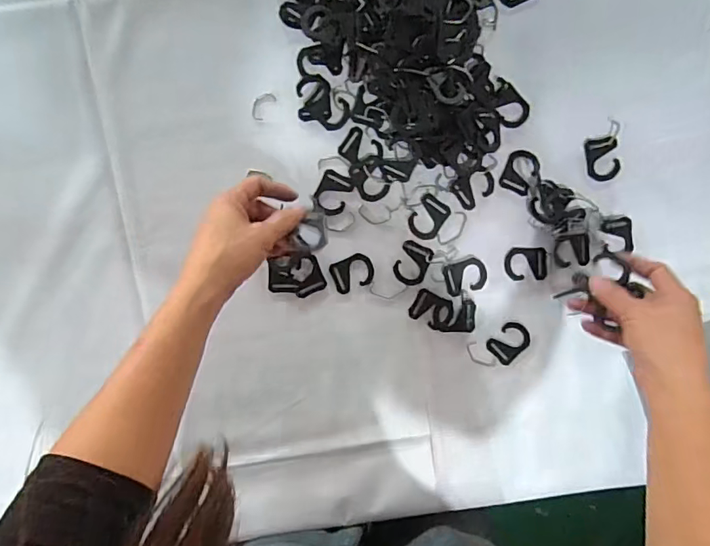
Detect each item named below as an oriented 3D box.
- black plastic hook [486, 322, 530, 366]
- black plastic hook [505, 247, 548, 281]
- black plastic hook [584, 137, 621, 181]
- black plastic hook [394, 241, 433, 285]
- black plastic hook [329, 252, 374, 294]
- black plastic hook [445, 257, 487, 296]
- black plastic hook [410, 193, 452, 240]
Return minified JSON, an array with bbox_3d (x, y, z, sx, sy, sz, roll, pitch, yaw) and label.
[{"bbox_3d":[0.166,0.074,0.516,0.044,0.004,0.035,-43,93,1],"label":"black plastic hook"},{"bbox_3d":[0.181,-0.009,0.511,0.043,0.004,0.035,-4,93,-1],"label":"black plastic hook"},{"bbox_3d":[0.261,-0.120,0.509,0.033,0.005,0.044,-10,93,-1],"label":"black plastic hook"},{"bbox_3d":[0.061,-0.009,0.508,0.033,0.004,0.043,25,92,-2],"label":"black plastic hook"},{"bbox_3d":[-0.002,0.000,0.506,0.043,0.004,0.034,-22,94,0],"label":"black plastic hook"},{"bbox_3d":[0.117,0.003,0.509,0.044,0.004,0.034,-16,94,0],"label":"black plastic hook"},{"bbox_3d":[0.077,-0.057,0.507,0.034,0.004,0.044,34,92,-3],"label":"black plastic hook"}]

